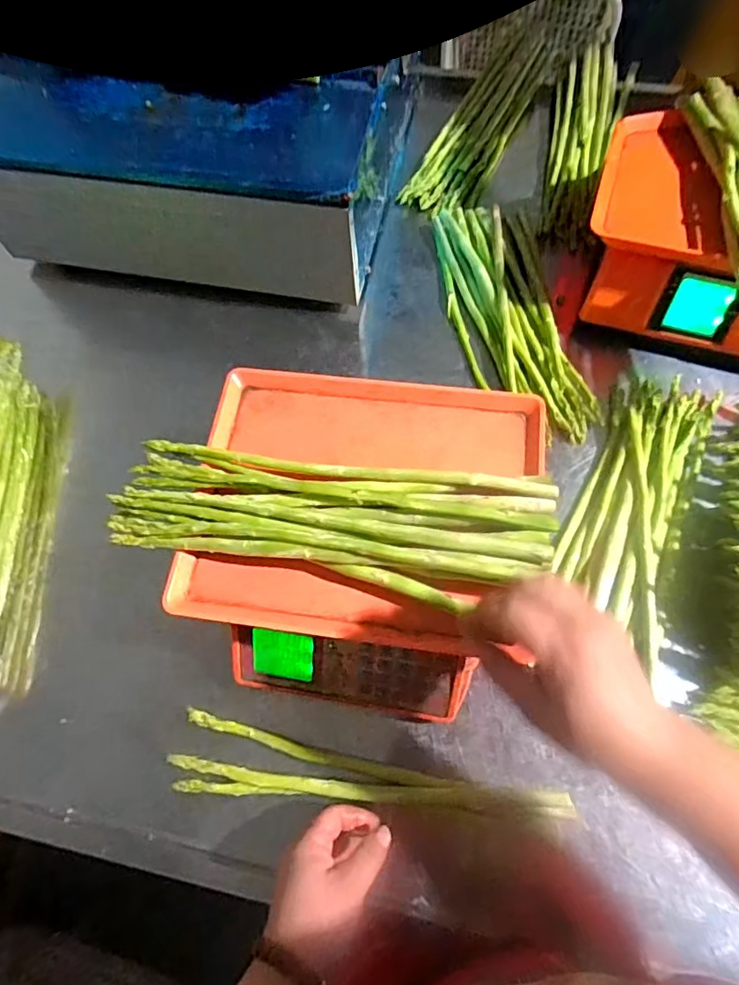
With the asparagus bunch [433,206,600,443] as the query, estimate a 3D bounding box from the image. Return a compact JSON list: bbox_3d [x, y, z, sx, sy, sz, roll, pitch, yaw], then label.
[{"bbox_3d":[0.170,-0.223,0.646,0.123,0.020,0.346,-9,68,-1],"label":"asparagus bunch"}]

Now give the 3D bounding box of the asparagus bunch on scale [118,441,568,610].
[{"bbox_3d":[-0.033,0.021,0.427,0.347,0.032,0.107,5,69,8],"label":"asparagus bunch on scale"}]

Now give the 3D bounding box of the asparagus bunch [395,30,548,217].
[{"bbox_3d":[0.163,-0.550,0.772,0.101,0.044,0.355,25,71,12],"label":"asparagus bunch"}]

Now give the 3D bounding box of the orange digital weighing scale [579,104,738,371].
[{"bbox_3d":[0.405,-0.305,0.610,0.284,0.106,0.269,21,71,11],"label":"orange digital weighing scale"}]

